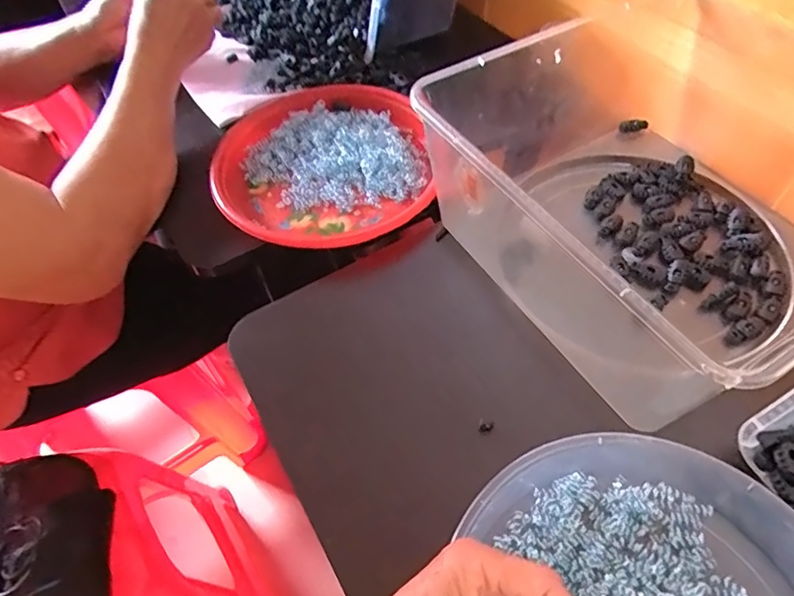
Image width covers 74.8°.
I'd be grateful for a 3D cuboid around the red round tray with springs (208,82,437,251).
[{"bbox_3d":[-0.081,-0.143,0.549,0.224,0.030,0.247,-6,55,-1],"label":"red round tray with springs"}]

